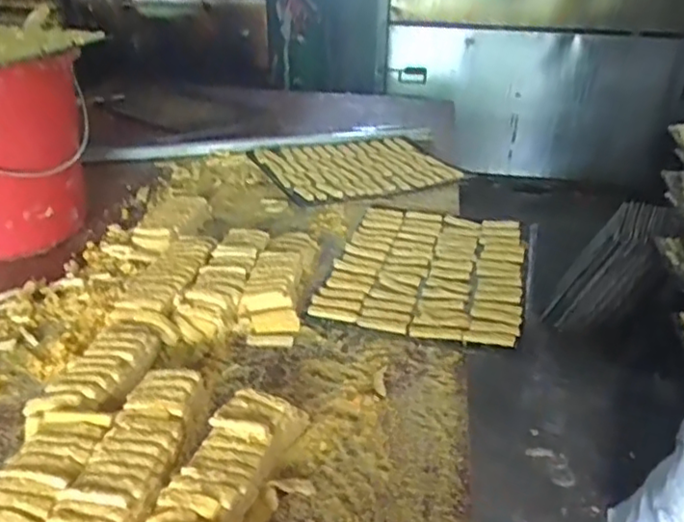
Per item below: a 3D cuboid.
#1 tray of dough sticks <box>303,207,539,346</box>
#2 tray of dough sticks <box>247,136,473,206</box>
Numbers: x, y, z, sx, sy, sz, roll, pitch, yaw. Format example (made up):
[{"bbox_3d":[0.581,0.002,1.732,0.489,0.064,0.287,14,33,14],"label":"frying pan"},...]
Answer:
[{"bbox_3d":[0.155,0.004,1.105,0.321,0.024,0.420,9,29,15],"label":"tray of dough sticks"},{"bbox_3d":[0.032,-0.229,1.519,0.411,0.019,0.358,-14,32,-25],"label":"tray of dough sticks"}]

